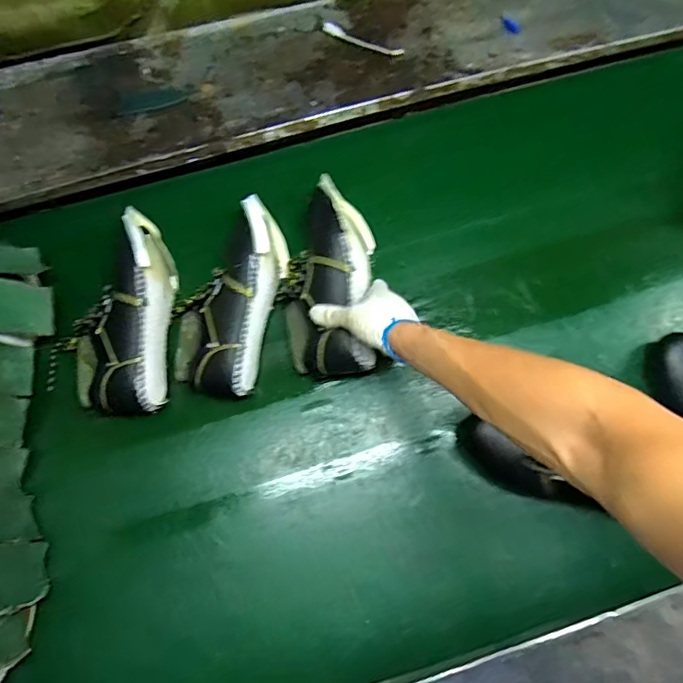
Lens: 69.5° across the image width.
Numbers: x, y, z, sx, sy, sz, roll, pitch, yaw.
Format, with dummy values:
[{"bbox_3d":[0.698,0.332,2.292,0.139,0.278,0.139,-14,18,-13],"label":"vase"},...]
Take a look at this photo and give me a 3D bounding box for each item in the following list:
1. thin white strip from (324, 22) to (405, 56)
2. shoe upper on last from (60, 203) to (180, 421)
[{"bbox_3d":[0.036,-0.505,0.826,0.142,0.010,0.020,21,76,5],"label":"thin white strip"},{"bbox_3d":[-0.317,-0.048,0.698,0.139,0.082,0.300,-1,75,-1],"label":"shoe upper on last"}]

